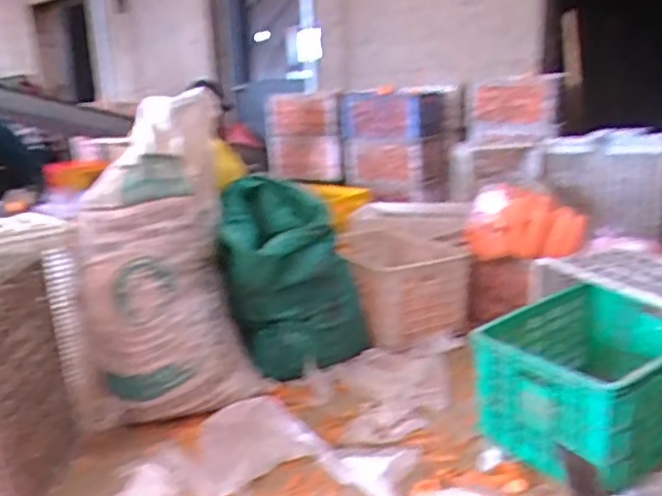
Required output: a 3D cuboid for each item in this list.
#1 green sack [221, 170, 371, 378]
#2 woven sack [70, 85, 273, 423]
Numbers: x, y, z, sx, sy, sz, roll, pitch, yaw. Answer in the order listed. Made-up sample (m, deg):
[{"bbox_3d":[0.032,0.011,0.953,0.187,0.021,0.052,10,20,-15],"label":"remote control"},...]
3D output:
[{"bbox_3d":[-0.101,0.089,1.678,0.397,0.479,0.321,-3,15,-1],"label":"green sack"},{"bbox_3d":[-0.442,0.024,1.482,0.410,0.746,0.260,-9,16,-21],"label":"woven sack"}]

